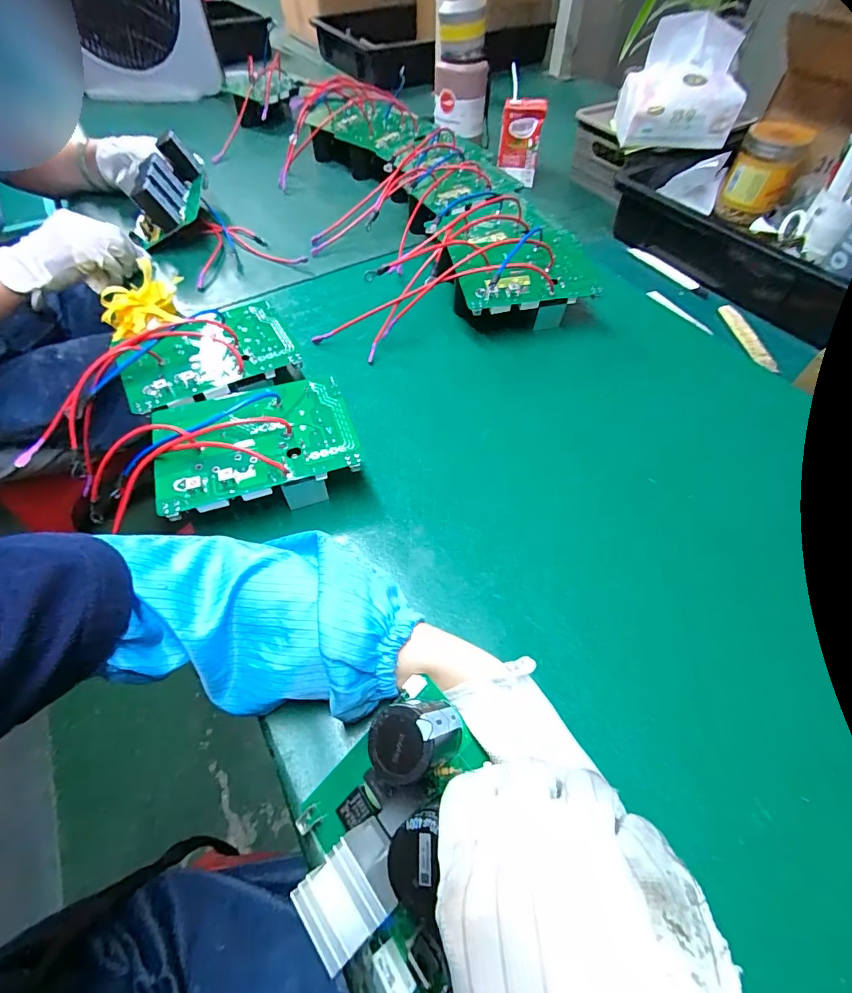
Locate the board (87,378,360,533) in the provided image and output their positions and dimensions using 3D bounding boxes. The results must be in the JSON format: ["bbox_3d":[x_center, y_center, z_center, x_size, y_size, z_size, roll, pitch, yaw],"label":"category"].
[{"bbox_3d":[-0.151,-0.037,0.379,0.174,0.075,0.125,-18,58,-11],"label":"board"}]

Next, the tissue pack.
[{"bbox_3d":[0.355,-0.556,0.594,0.144,0.116,0.066,1,56,2],"label":"tissue pack"}]

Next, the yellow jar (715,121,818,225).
[{"bbox_3d":[0.502,-0.485,0.650,0.085,0.100,0.101,27,61,18],"label":"yellow jar"}]

